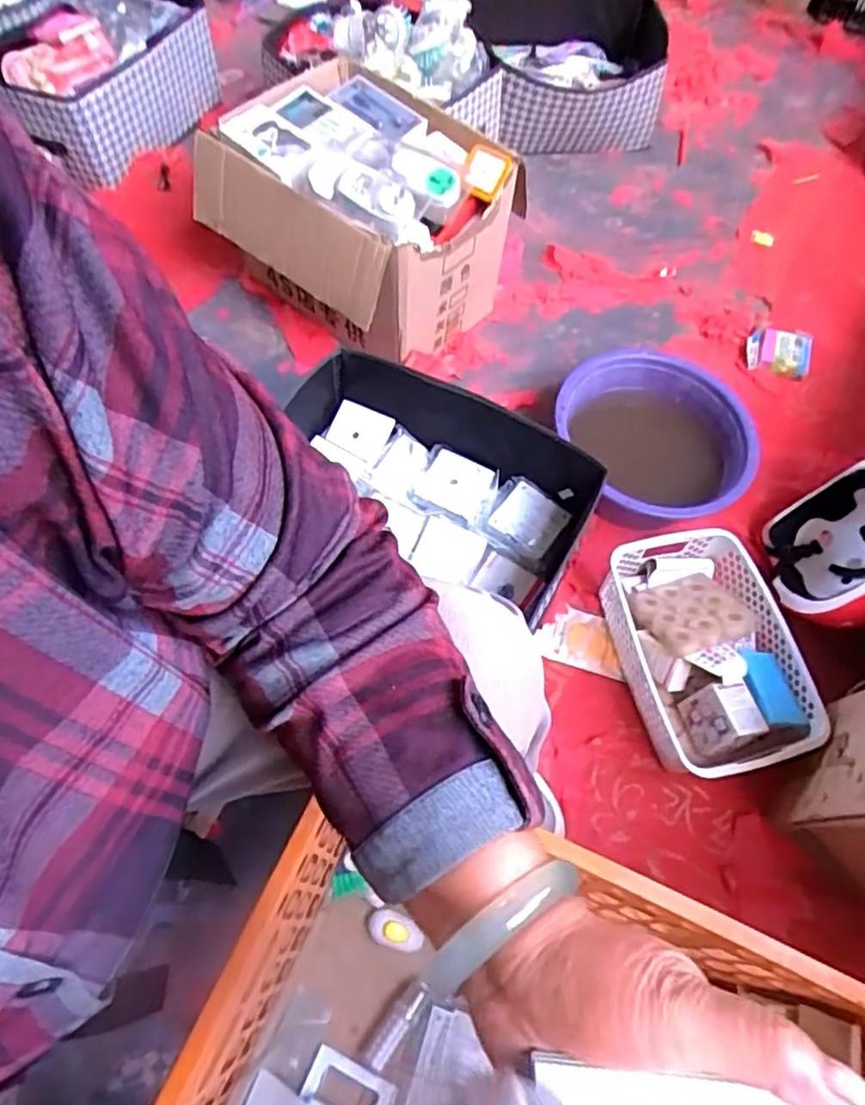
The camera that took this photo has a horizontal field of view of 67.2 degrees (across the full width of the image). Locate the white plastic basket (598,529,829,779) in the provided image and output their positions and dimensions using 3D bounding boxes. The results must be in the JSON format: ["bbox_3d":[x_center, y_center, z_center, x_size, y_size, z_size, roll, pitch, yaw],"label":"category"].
[{"bbox_3d":[0.351,0.124,0.832,0.209,0.086,0.306,-4,62,-5],"label":"white plastic basket"}]

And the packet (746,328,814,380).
[{"bbox_3d":[0.610,-0.355,1.143,0.104,0.025,0.107,18,62,6],"label":"packet"}]

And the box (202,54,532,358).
[{"bbox_3d":[-0.128,-0.551,1.084,0.434,0.296,0.354,41,67,17],"label":"box"}]

